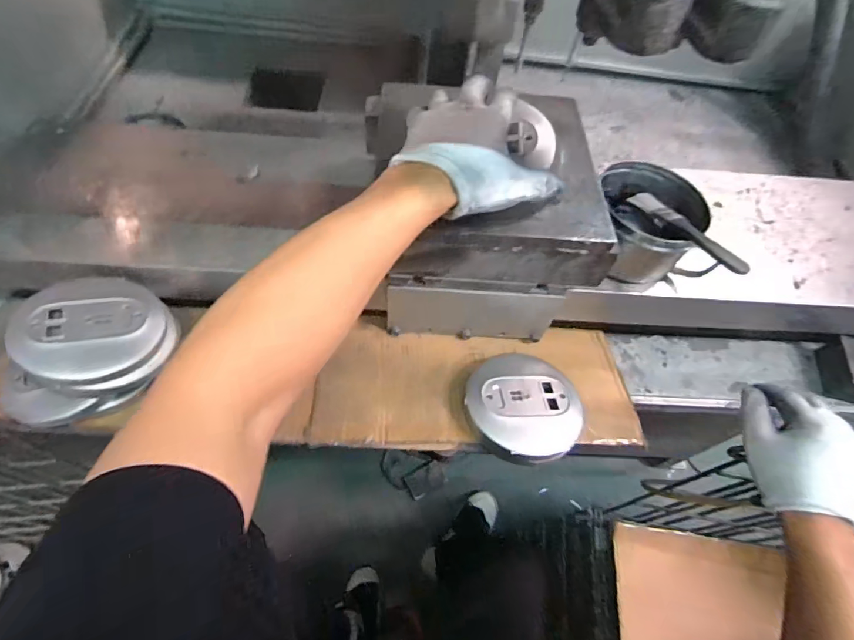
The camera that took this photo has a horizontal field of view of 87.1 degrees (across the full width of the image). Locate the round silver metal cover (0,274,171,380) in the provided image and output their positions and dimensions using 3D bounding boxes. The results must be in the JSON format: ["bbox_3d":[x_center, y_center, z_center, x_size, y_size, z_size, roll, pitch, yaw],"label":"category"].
[{"bbox_3d":[-0.356,0.002,0.475,0.137,0.010,0.129,14,46,-15],"label":"round silver metal cover"}]

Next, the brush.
[{"bbox_3d":[0.293,-0.105,0.515,0.031,0.010,0.178,-9,40,-10],"label":"brush"}]

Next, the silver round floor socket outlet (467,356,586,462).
[{"bbox_3d":[0.112,0.102,0.526,0.129,0.037,0.133,2,58,-4],"label":"silver round floor socket outlet"}]

